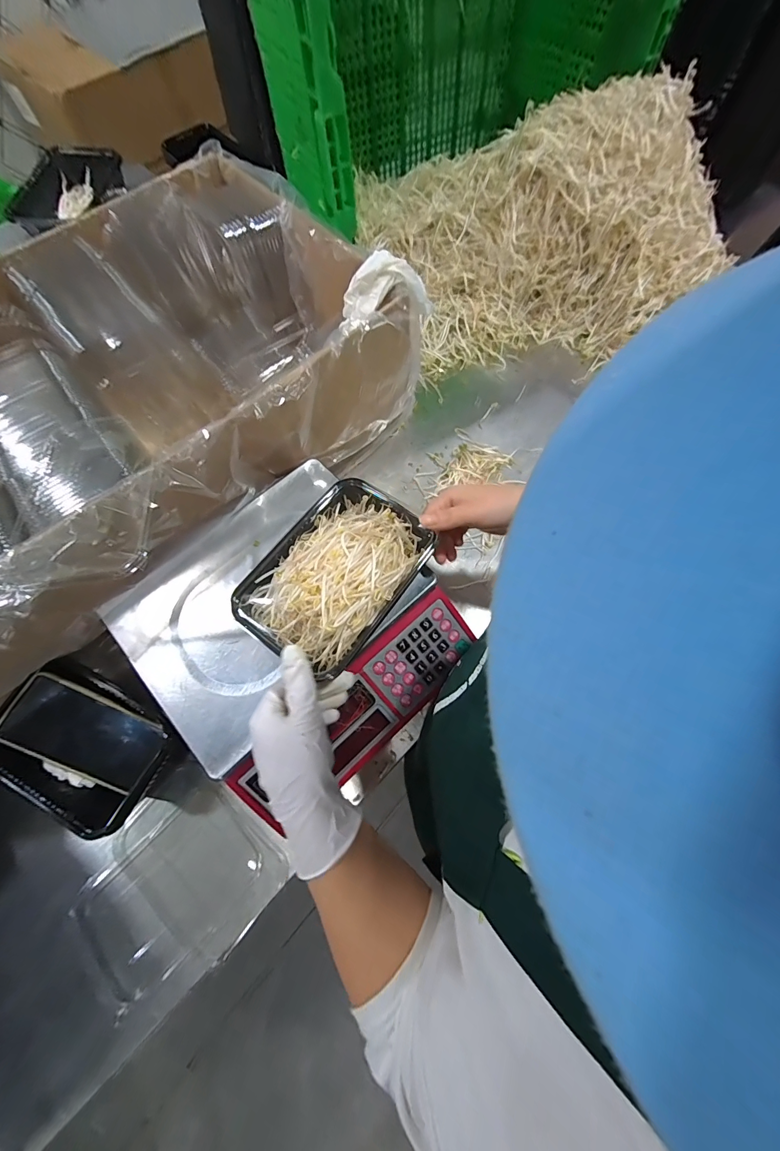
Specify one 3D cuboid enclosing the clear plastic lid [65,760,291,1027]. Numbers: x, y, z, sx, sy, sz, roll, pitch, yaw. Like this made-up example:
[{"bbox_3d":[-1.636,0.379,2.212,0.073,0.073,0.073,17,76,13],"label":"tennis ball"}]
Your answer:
[{"bbox_3d":[-0.231,0.333,0.409,0.172,0.028,0.189,36,75,12],"label":"clear plastic lid"}]

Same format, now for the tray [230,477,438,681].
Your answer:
[{"bbox_3d":[-0.050,-0.004,0.356,0.123,0.030,0.172,32,74,11],"label":"tray"}]

